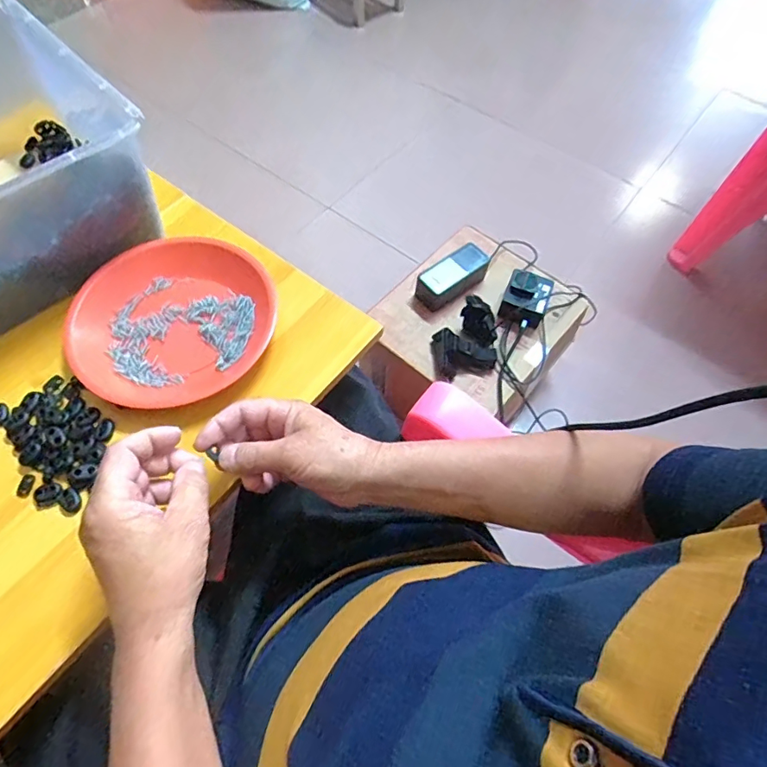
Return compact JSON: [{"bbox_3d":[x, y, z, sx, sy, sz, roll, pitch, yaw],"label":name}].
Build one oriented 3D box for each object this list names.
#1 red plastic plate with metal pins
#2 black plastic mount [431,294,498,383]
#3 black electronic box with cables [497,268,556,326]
[{"bbox_3d":[-0.207,-0.067,0.485,0.189,0.029,0.170,-28,66,-15],"label":"red plastic plate with metal pins"},{"bbox_3d":[0.130,-0.071,0.777,0.114,0.060,0.101,-17,64,-10],"label":"black plastic mount"},{"bbox_3d":[0.233,-0.139,0.819,0.077,0.051,0.091,22,64,10],"label":"black electronic box with cables"}]

